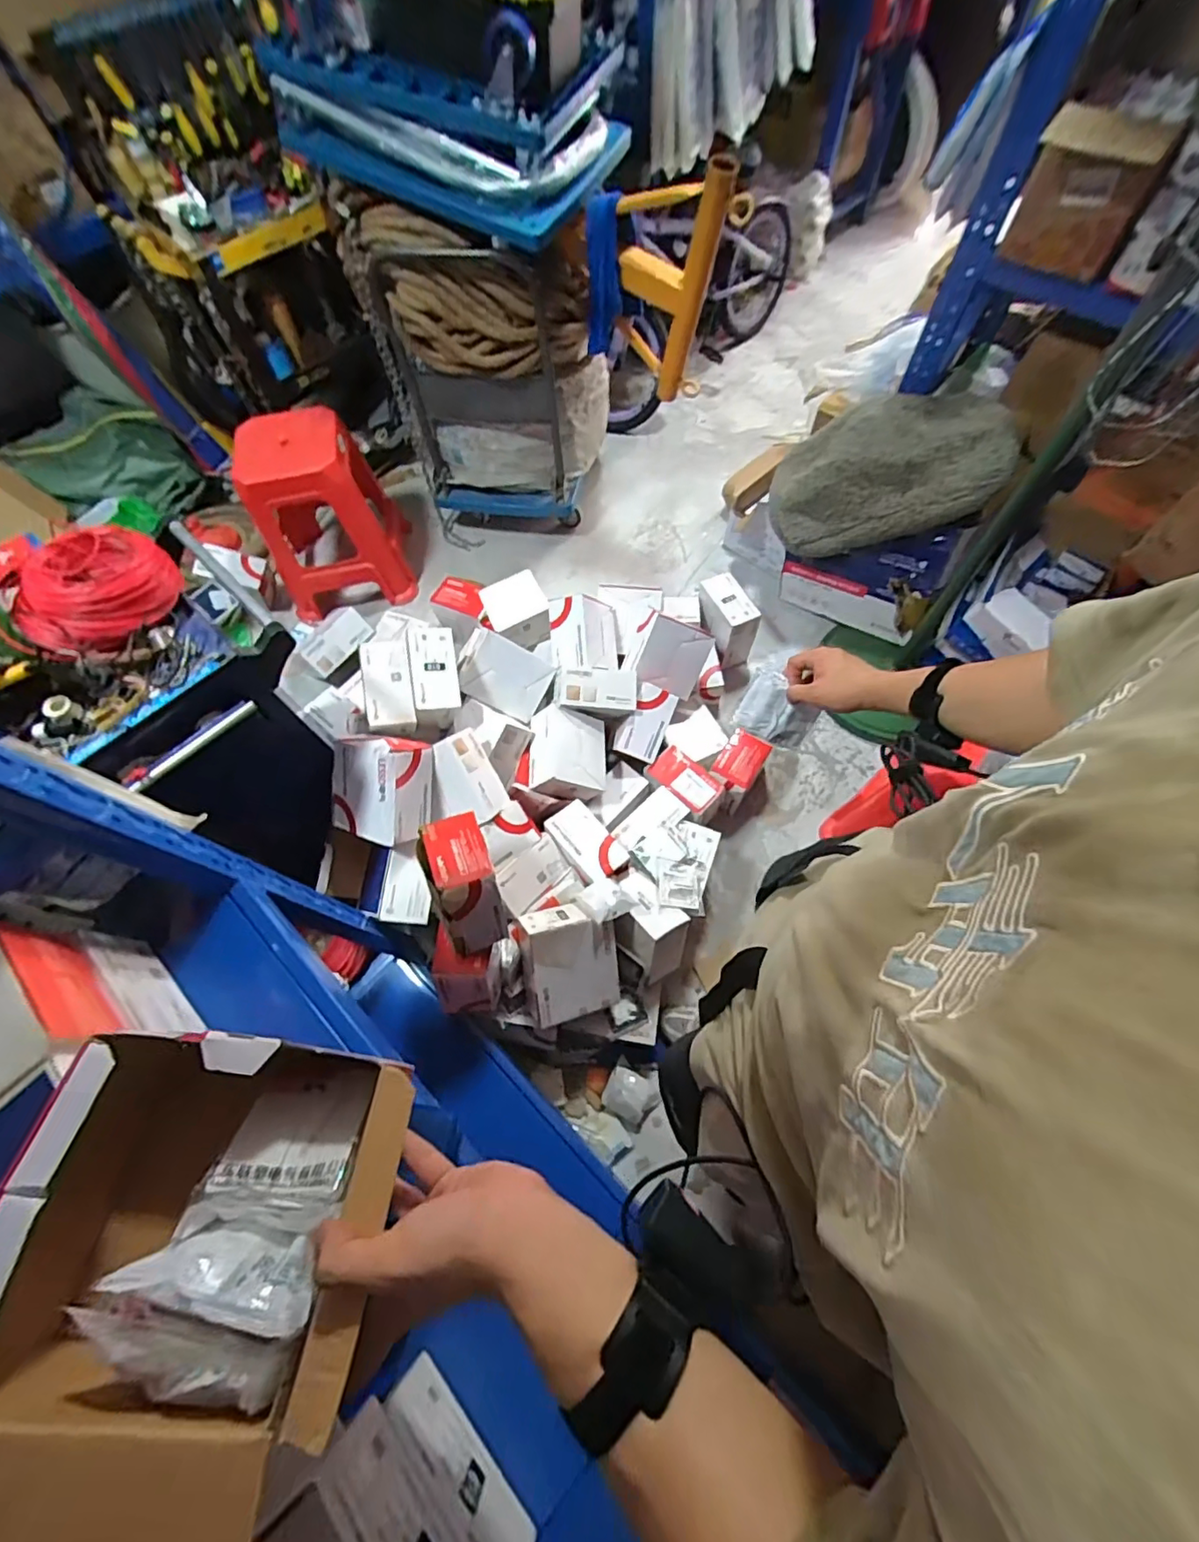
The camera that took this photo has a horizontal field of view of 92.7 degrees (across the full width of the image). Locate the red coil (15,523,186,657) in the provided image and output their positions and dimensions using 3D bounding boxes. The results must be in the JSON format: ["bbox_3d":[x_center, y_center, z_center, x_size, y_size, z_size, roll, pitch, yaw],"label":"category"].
[{"bbox_3d":[-0.763,-0.269,0.883,0.193,0.090,0.211,-7,67,-29],"label":"red coil"}]

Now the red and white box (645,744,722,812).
[{"bbox_3d":[0.214,0.017,1.424,0.179,0.029,0.113,38,71,22],"label":"red and white box"}]

